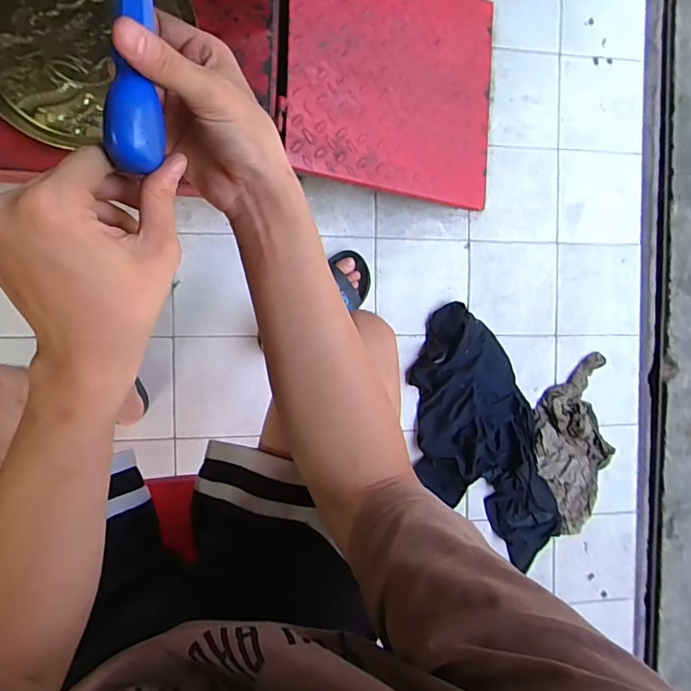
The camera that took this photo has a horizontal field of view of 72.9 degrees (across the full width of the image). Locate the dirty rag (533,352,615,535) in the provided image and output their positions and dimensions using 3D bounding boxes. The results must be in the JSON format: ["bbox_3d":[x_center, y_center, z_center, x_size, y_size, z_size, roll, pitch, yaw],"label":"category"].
[{"bbox_3d":[0.489,0.221,0.997,0.184,0.037,0.364,-8,93,-8],"label":"dirty rag"}]

